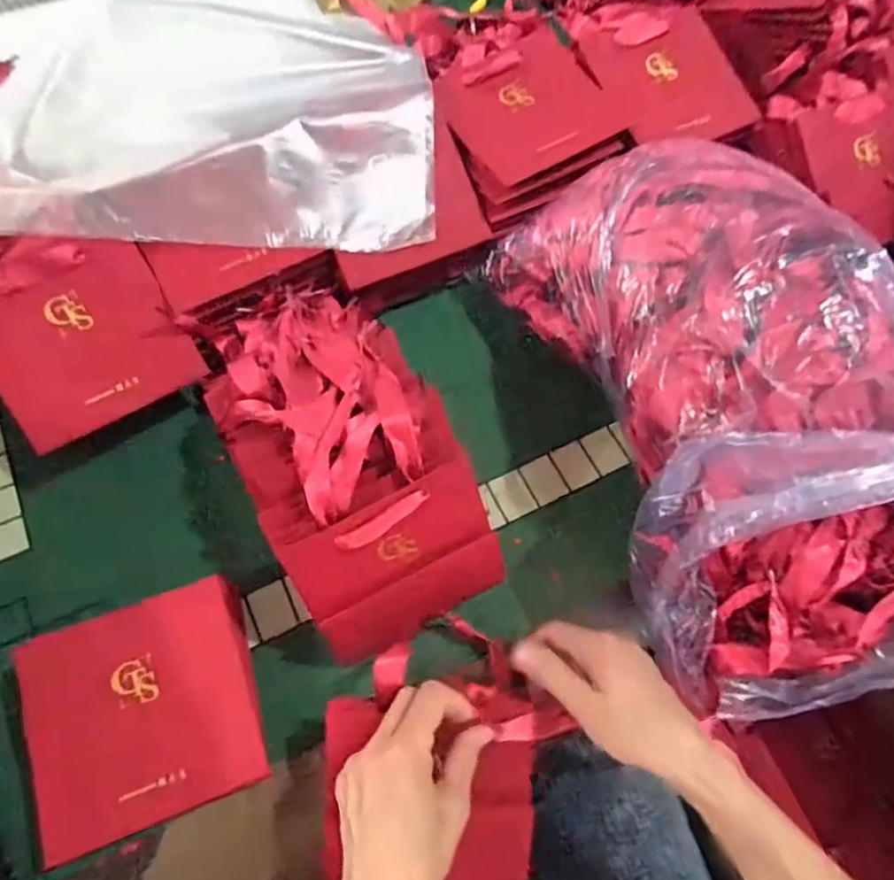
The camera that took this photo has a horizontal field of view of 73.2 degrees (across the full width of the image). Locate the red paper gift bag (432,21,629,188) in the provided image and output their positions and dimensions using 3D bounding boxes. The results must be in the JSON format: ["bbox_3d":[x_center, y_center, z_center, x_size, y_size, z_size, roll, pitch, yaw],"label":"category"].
[{"bbox_3d":[0.074,-0.314,0.556,0.143,0.017,0.138,-30,71,-15],"label":"red paper gift bag"}]

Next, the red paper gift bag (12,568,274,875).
[{"bbox_3d":[-0.207,0.188,0.418,0.142,0.053,0.138,-18,68,-11],"label":"red paper gift bag"}]

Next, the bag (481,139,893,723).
[{"bbox_3d":[0.229,-0.034,0.452,0.249,0.184,0.435,-15,68,-10],"label":"bag"}]

